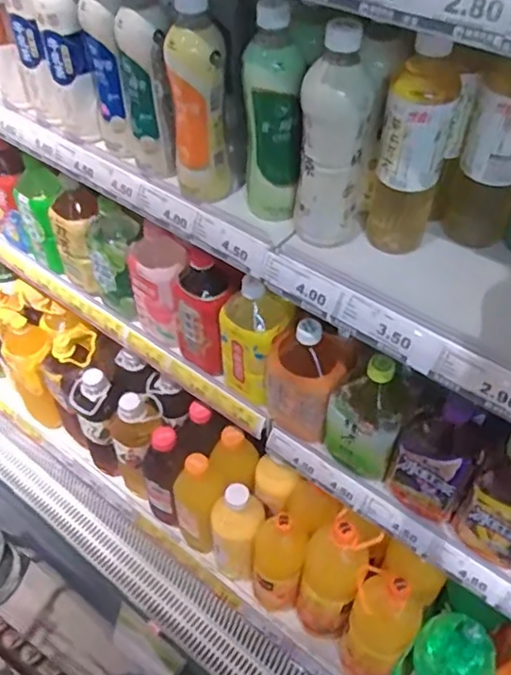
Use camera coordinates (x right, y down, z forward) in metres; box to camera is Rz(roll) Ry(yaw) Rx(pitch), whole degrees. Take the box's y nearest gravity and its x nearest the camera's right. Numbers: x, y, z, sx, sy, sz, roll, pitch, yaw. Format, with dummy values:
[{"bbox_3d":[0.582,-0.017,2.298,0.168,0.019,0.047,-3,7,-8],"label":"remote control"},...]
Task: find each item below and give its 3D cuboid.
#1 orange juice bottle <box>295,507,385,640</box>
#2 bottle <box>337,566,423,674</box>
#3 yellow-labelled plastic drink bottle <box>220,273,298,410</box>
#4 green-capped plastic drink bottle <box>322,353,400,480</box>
[{"bbox_3d":[0.126,0.379,0.984,0.101,0.290,0.106,21,51,18],"label":"orange juice bottle"},{"bbox_3d":[0.188,0.437,0.931,0.096,0.315,0.094,0,48,0],"label":"bottle"},{"bbox_3d":[-0.001,0.004,0.859,0.090,0.198,0.065,26,53,22],"label":"yellow-labelled plastic drink bottle"},{"bbox_3d":[0.143,0.096,0.787,0.096,0.188,0.083,18,50,15],"label":"green-capped plastic drink bottle"}]

